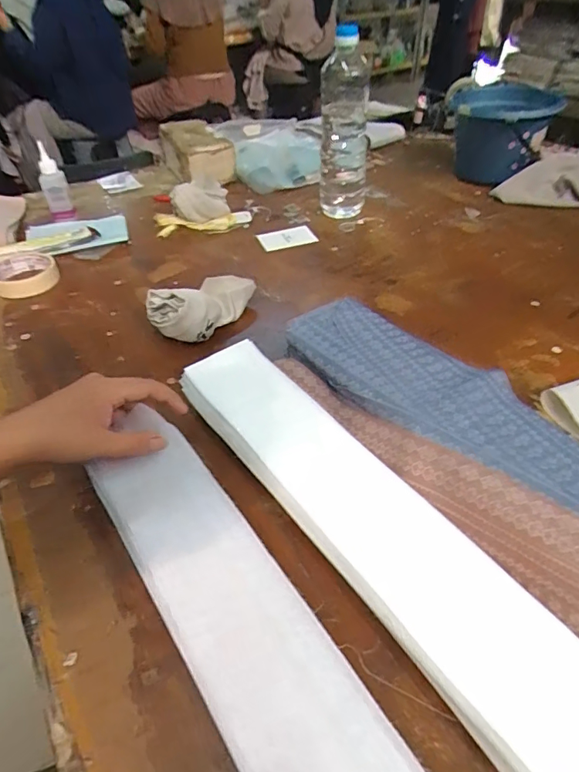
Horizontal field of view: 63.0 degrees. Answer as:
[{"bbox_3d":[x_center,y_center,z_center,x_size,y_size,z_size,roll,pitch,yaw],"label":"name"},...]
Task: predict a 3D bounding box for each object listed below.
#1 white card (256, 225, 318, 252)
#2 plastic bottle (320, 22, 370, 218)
[{"bbox_3d":[-0.004,-0.251,0.803,0.090,0.005,0.064,-16,51,-10],"label":"white card"},{"bbox_3d":[0.087,-0.395,0.746,0.074,0.279,0.086,-1,43,3],"label":"plastic bottle"}]

